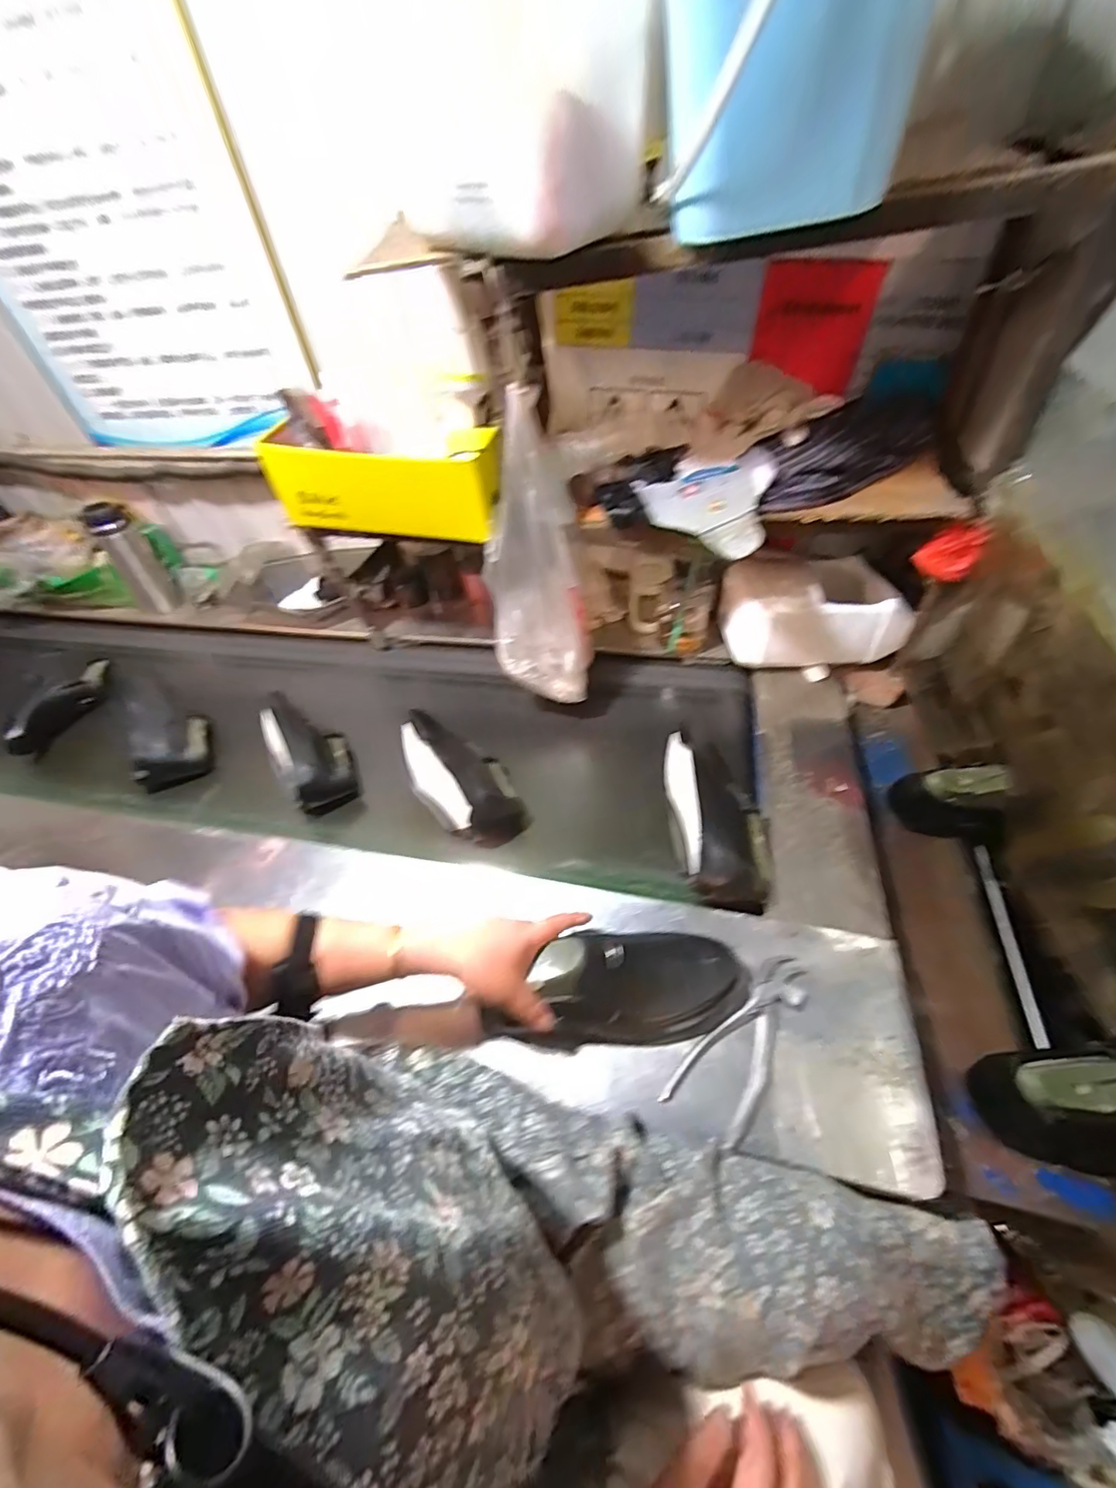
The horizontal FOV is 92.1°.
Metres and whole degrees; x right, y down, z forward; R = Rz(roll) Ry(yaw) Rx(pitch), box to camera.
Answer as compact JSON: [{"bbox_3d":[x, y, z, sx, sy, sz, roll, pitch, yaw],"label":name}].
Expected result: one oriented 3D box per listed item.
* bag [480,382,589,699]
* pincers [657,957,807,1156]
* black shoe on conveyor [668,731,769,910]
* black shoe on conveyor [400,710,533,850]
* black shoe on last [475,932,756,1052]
[{"bbox_3d":[-0.033,-0.260,0.791,0.144,0.353,0.174,0,49,7],"label":"bag"},{"bbox_3d":[0.186,0.292,0.533,0.069,0.016,0.188,30,58,28],"label":"pincers"},{"bbox_3d":[0.198,0.086,0.679,0.111,0.081,0.241,-7,49,0],"label":"black shoe on conveyor"},{"bbox_3d":[-0.149,0.043,0.795,0.115,0.112,0.251,-34,54,-22],"label":"black shoe on conveyor"},{"bbox_3d":[0.062,0.248,0.546,0.258,0.100,0.092,-4,48,-7],"label":"black shoe on last"}]

